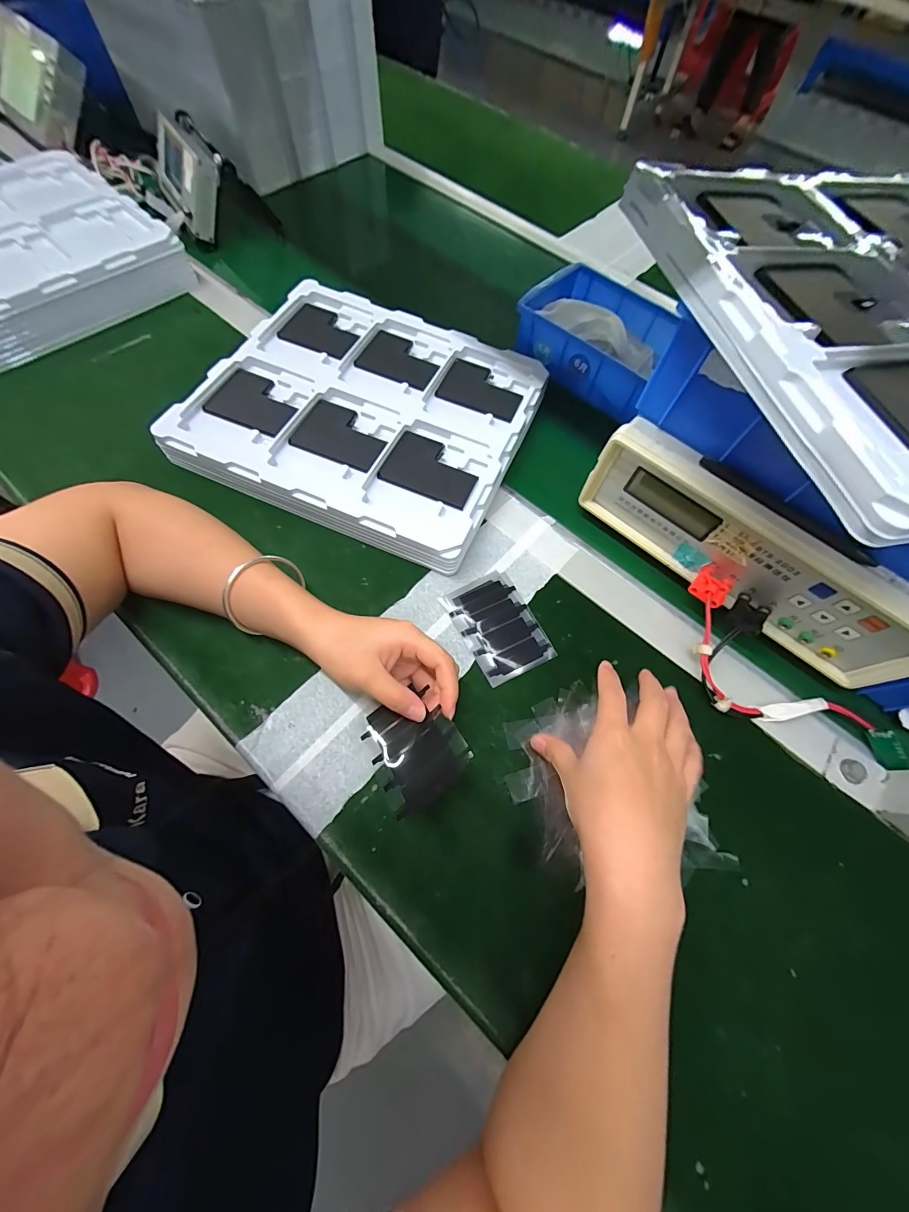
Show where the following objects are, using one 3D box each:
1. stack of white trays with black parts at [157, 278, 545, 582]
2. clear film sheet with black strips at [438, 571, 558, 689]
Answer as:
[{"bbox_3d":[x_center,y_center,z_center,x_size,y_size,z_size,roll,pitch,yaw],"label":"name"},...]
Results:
[{"bbox_3d":[-0.091,-0.210,0.427,0.322,0.042,0.284,23,67,6],"label":"stack of white trays with black parts"},{"bbox_3d":[0.039,0.018,0.358,0.068,0.004,0.095,-27,71,-15],"label":"clear film sheet with black strips"}]

